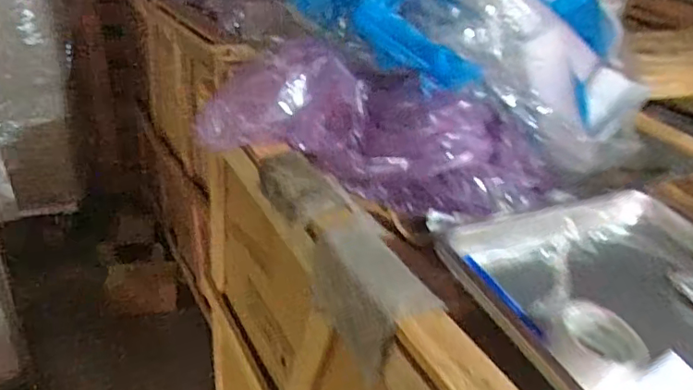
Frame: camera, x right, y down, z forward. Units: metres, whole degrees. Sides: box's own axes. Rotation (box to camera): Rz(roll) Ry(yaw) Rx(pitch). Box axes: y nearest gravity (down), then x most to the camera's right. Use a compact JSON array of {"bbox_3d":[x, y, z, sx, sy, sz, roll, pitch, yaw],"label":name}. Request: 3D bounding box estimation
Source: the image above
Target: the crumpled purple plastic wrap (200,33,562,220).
[{"bbox_3d":[0.072,-0.105,0.907,0.507,0.207,0.169,8,32,5],"label":"crumpled purple plastic wrap"}]

